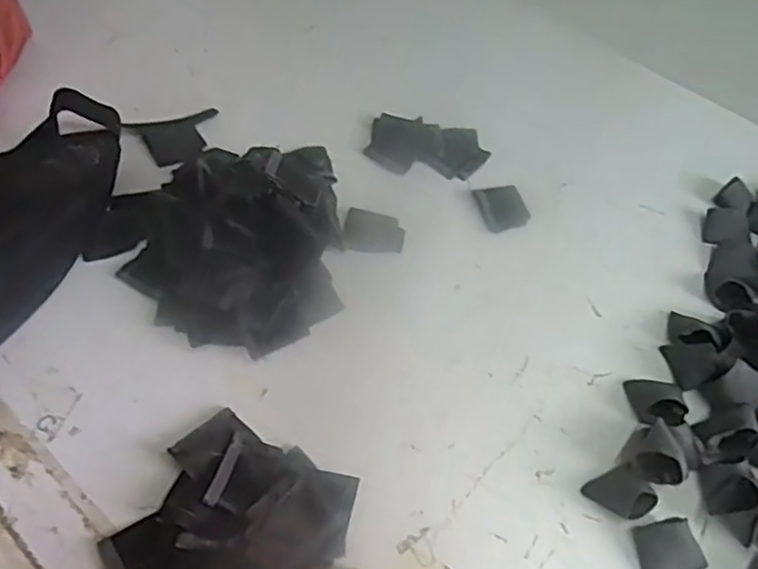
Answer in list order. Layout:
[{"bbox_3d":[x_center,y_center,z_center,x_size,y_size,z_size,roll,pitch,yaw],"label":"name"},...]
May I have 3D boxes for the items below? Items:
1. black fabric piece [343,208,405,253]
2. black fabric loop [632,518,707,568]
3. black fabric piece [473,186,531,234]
[{"bbox_3d":[-0.005,-0.048,0.593,0.054,0.004,0.048,9,51,-8],"label":"black fabric piece"},{"bbox_3d":[0.191,0.174,0.432,0.040,0.016,0.034,-4,52,-10],"label":"black fabric loop"},{"bbox_3d":[0.119,-0.073,0.632,0.045,0.004,0.056,-9,53,-13],"label":"black fabric piece"}]

